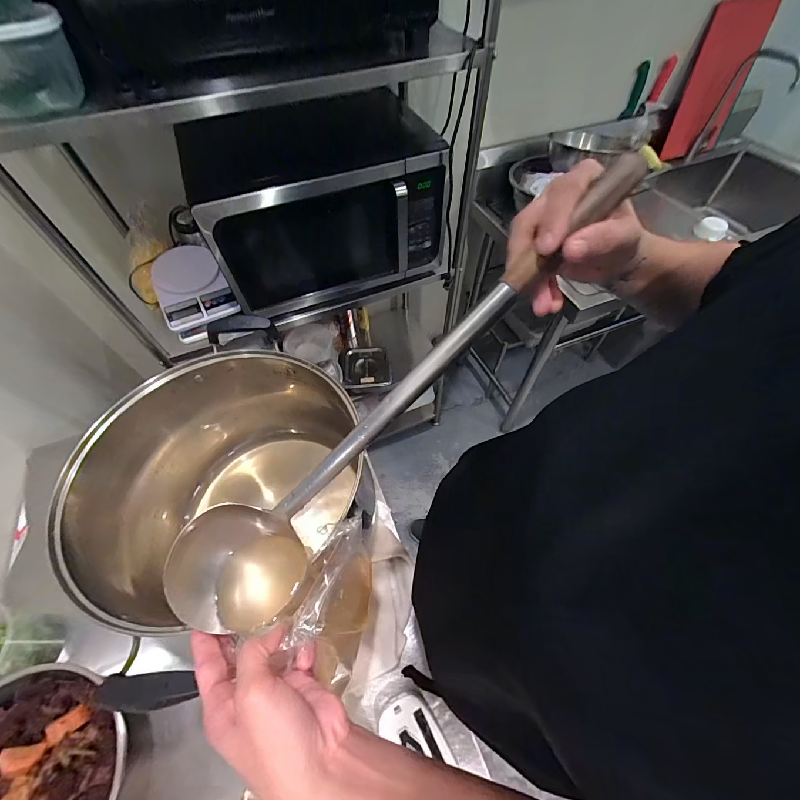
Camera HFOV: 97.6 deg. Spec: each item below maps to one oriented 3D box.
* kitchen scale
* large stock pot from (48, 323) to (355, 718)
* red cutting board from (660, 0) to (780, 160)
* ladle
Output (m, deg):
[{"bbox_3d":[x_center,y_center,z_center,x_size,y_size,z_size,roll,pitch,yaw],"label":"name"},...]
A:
[{"bbox_3d":[-0.466,-0.255,0.787,0.142,0.036,0.204,-25,75,-16],"label":"kitchen scale"},{"bbox_3d":[-0.213,0.132,0.502,0.310,0.288,0.334,32,63,20],"label":"large stock pot"},{"bbox_3d":[0.981,-0.977,1.084,0.279,0.360,0.021,-22,47,-13],"label":"red cutting board"},{"bbox_3d":[-0.001,0.009,0.263,0.448,0.083,0.089,-46,63,9],"label":"ladle"}]

